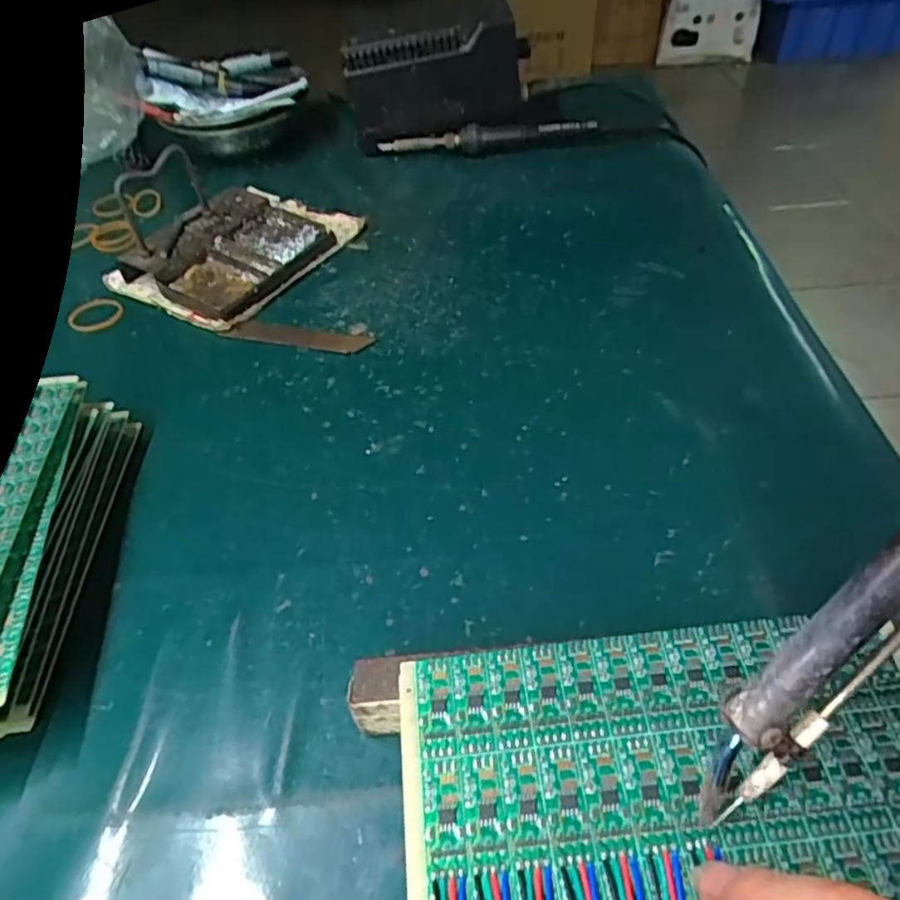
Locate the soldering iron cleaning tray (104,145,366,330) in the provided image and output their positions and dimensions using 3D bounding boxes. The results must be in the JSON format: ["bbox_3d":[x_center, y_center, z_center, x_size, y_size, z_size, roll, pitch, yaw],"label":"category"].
[{"bbox_3d":[-0.150,-0.162,0.455,0.110,0.071,0.147,21,52,23],"label":"soldering iron cleaning tray"}]

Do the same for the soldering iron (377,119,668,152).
[{"bbox_3d":[0.059,-0.263,0.558,0.232,0.023,0.021,-1,47,4],"label":"soldering iron"}]

